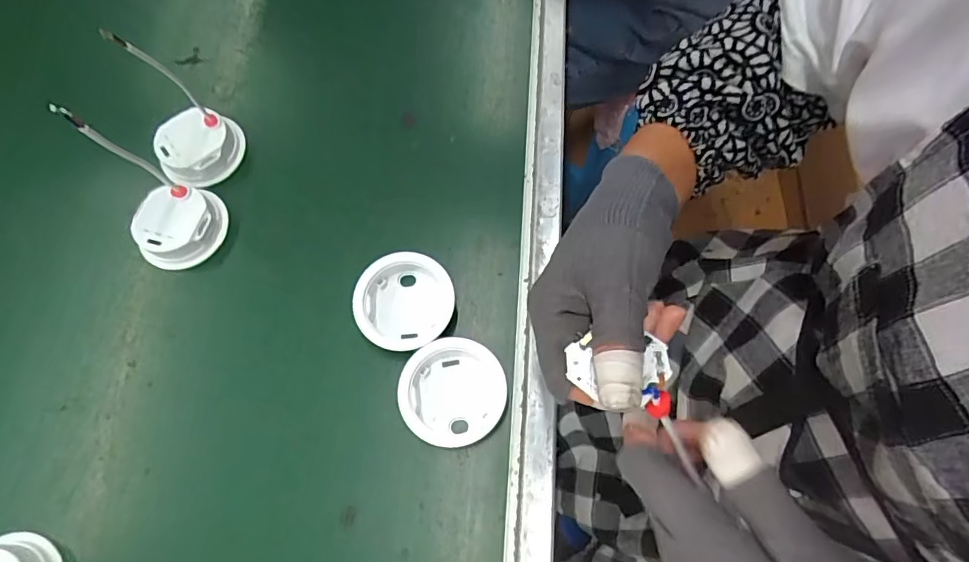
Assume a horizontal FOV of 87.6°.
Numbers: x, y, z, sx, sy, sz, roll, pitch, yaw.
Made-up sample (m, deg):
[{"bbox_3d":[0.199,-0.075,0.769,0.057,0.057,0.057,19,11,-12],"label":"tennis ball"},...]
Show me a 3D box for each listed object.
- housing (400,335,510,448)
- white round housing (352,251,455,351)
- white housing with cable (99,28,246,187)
[{"bbox_3d":[-0.022,0.078,0.356,0.071,0.023,0.070,-15,70,-3],"label":"housing"},{"bbox_3d":[-0.060,0.016,0.377,0.071,0.025,0.068,-1,70,2],"label":"white round housing"},{"bbox_3d":[-0.247,-0.131,0.399,0.070,0.111,0.063,-43,74,-12],"label":"white housing with cable"}]

